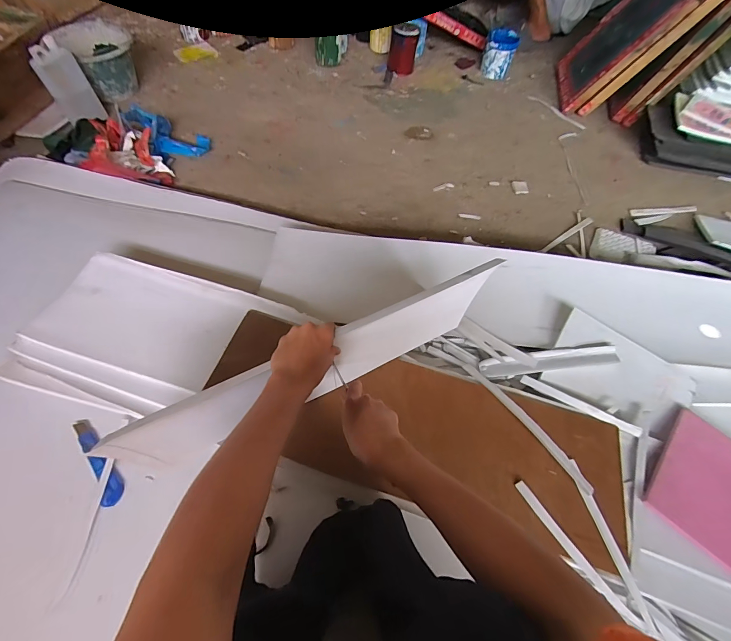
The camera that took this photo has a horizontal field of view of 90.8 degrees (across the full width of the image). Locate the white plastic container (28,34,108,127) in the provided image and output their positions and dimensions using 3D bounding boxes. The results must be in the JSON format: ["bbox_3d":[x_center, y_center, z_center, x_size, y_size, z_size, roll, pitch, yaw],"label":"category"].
[{"bbox_3d":[-0.870,-0.692,1.053,0.108,0.179,0.074,-36,68,-22],"label":"white plastic container"}]

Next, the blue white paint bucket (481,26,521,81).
[{"bbox_3d":[0.520,-1.040,1.406,0.110,0.128,0.100,2,60,-3],"label":"blue white paint bucket"}]

